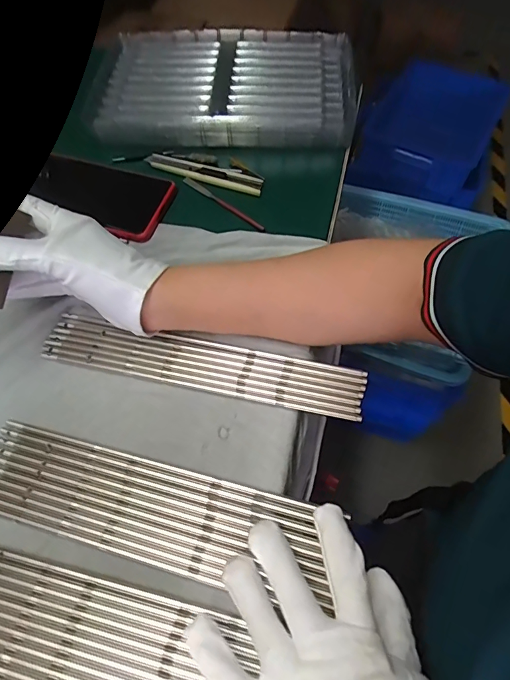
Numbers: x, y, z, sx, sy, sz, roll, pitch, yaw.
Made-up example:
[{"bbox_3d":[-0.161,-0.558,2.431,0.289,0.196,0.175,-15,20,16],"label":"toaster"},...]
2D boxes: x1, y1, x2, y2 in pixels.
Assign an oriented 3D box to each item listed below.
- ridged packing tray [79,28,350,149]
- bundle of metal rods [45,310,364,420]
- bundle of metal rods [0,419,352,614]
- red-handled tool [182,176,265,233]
[{"bbox_3d":[-0.036,-0.285,0.472,0.280,0.033,0.174,2,62,1],"label":"ridged packing tray"},{"bbox_3d":[-0.042,0.018,0.330,0.251,0.004,0.040,11,64,7],"label":"bundle of metal rods"},{"bbox_3d":[-0.073,0.112,0.282,0.240,0.004,0.060,11,64,8],"label":"bundle of metal rods"},{"bbox_3d":[-0.032,-0.136,0.415,0.106,0.004,0.007,38,70,17],"label":"red-handled tool"}]

